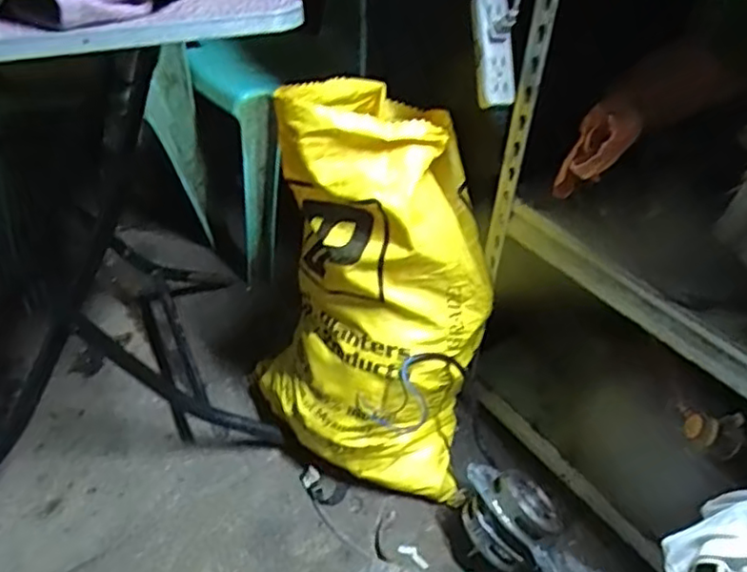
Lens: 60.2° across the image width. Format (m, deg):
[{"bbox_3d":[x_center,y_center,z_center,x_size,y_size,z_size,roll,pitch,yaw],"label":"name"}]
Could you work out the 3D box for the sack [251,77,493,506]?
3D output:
[{"bbox_3d":[0.003,0.006,0.972,0.324,0.545,0.329,8,38,4],"label":"sack"}]

